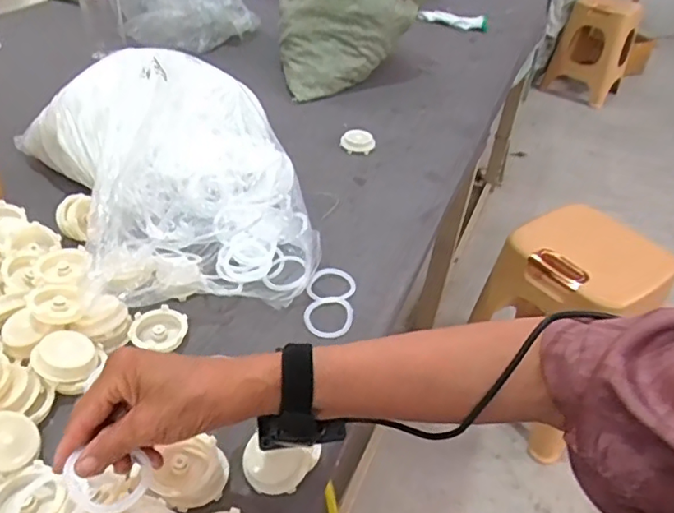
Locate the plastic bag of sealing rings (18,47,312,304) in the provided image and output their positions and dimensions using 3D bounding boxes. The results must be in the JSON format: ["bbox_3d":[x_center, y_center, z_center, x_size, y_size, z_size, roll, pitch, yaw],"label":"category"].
[{"bbox_3d":[-0.204,-0.115,0.734,0.328,0.151,0.427,-16,44,-24],"label":"plastic bag of sealing rings"}]

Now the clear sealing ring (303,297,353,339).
[{"bbox_3d":[-0.009,0.068,0.646,0.055,0.004,0.062,9,39,4],"label":"clear sealing ring"}]

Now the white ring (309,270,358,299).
[{"bbox_3d":[-0.005,0.034,0.685,0.057,0.012,0.047,8,39,4],"label":"white ring"}]

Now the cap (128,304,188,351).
[{"bbox_3d":[-0.191,0.077,0.601,0.056,0.016,0.049,0,39,-6],"label":"cap"}]

